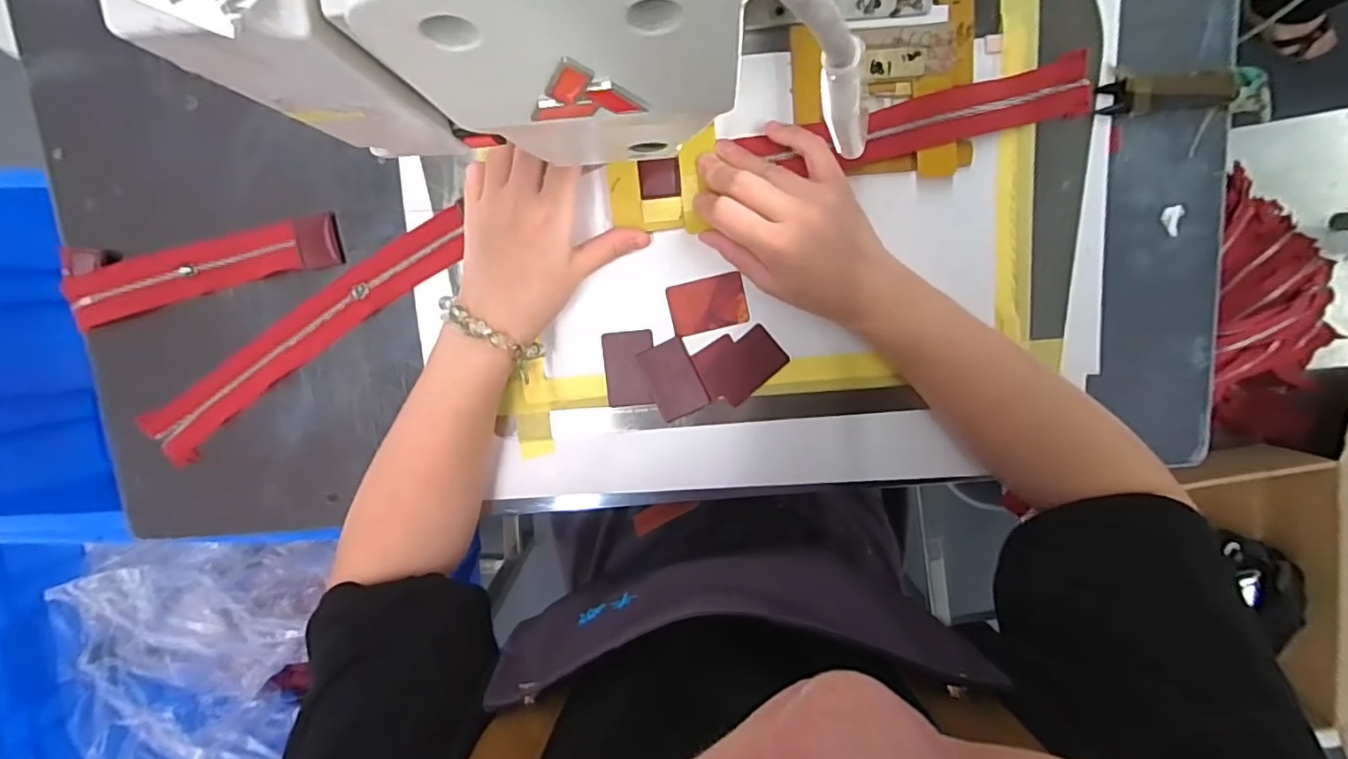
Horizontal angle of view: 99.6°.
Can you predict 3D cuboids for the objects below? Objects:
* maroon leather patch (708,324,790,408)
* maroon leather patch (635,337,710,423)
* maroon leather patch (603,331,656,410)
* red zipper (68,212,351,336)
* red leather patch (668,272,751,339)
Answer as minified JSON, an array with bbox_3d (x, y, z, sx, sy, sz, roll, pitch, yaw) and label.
[{"bbox_3d":[0.051,-0.010,0.394,0.050,0.004,0.034,-41,96,4],"label":"maroon leather patch"},{"bbox_3d":[0.000,0.000,0.396,0.034,0.004,0.052,-24,97,2],"label":"maroon leather patch"},{"bbox_3d":[-0.031,-0.007,0.395,0.033,0.004,0.052,-5,98,0],"label":"maroon leather patch"},{"bbox_3d":[-0.315,-0.074,0.384,0.185,0.012,0.034,-15,98,1],"label":"red zipper"},{"bbox_3d":[0.023,-0.051,0.386,0.051,0.004,0.034,-13,98,1],"label":"red leather patch"}]

